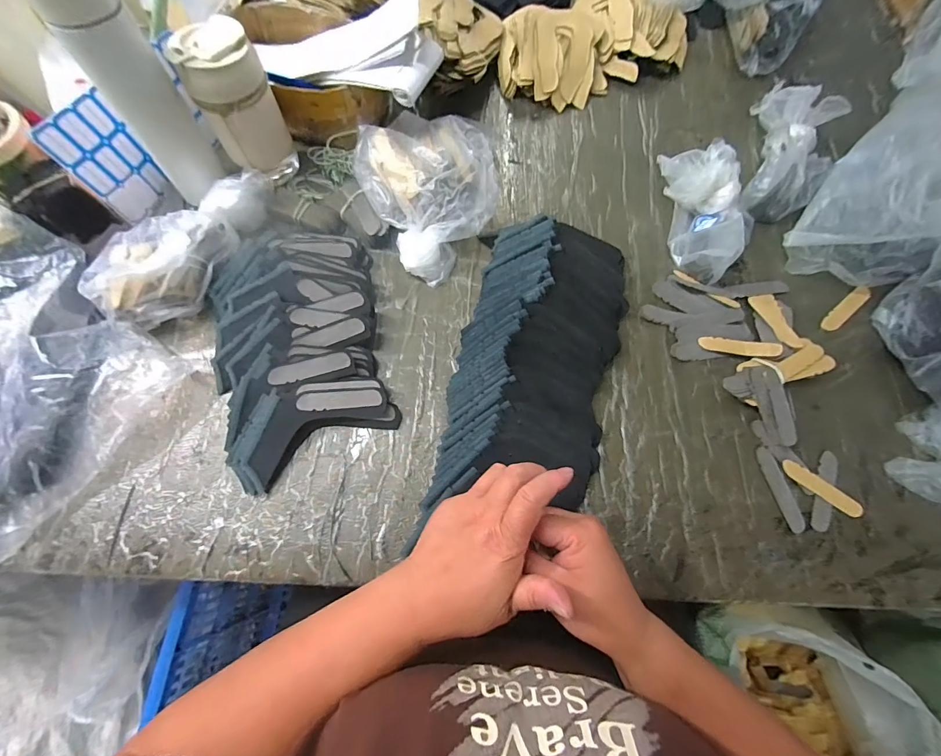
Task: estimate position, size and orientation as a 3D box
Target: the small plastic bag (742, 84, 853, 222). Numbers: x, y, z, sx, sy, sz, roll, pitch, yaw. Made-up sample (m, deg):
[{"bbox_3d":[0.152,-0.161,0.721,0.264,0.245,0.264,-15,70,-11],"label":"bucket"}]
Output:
[{"bbox_3d":[0.414,-0.293,0.523,0.103,0.086,0.168,19,71,4],"label":"small plastic bag"}]

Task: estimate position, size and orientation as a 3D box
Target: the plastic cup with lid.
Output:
[{"bbox_3d":[-0.266,-0.313,0.472,0.080,0.140,0.072,-28,74,-11],"label":"plastic cup with lid"}]

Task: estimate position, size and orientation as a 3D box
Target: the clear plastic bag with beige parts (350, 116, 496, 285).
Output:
[{"bbox_3d":[-0.042,-0.242,0.501,0.165,0.078,0.205,-28,74,-12],"label":"clear plastic bag with beige parts"}]

